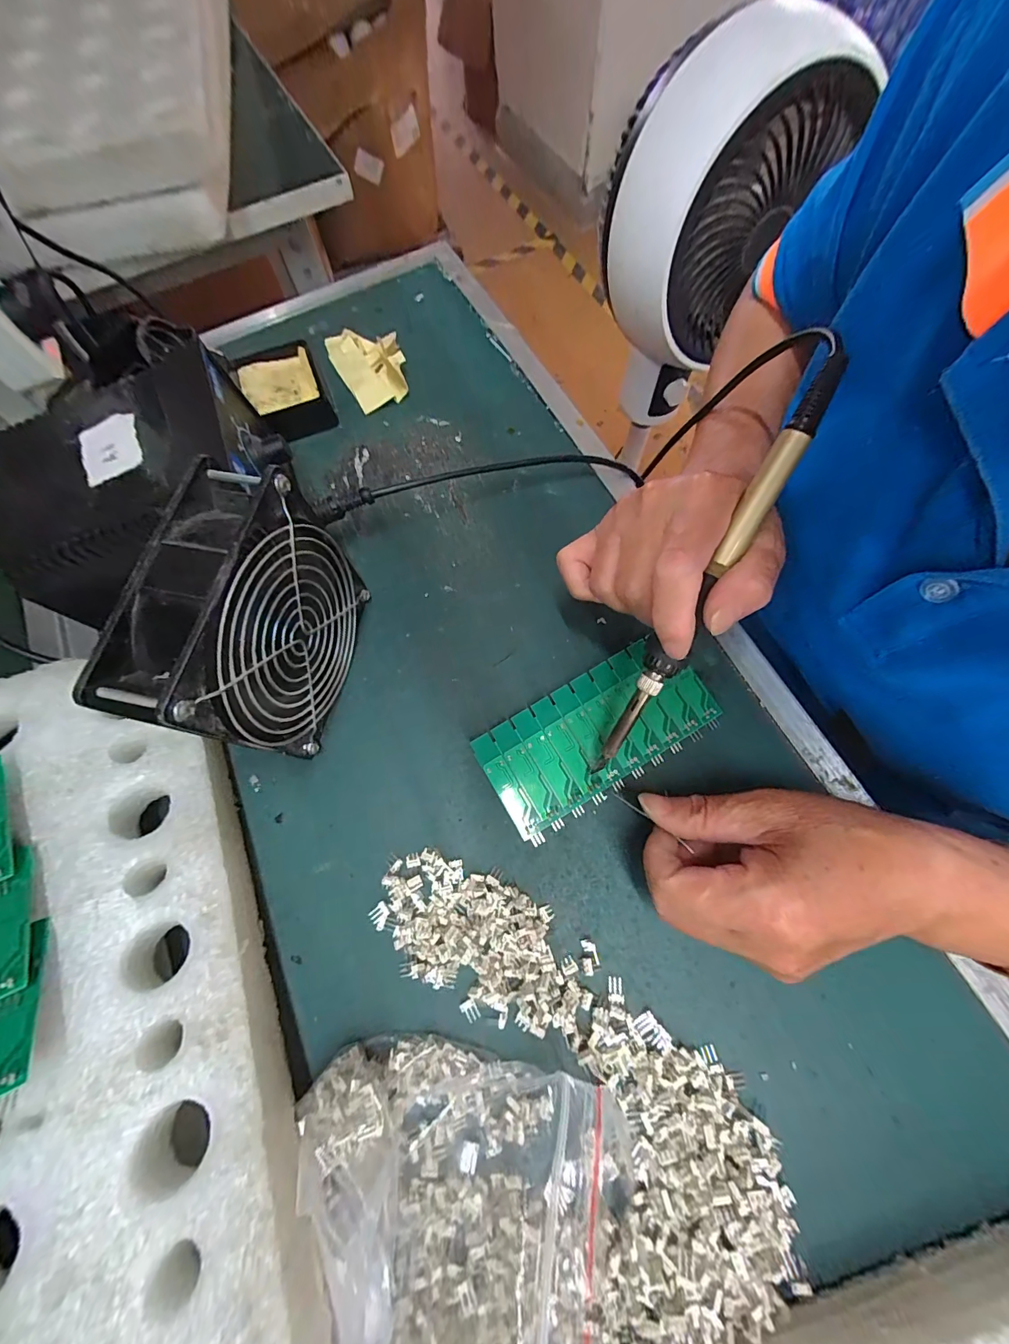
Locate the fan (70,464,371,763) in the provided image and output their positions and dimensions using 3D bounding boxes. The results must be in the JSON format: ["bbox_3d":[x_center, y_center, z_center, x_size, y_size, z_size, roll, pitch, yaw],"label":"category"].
[{"bbox_3d":[-0.124,-0.021,0.229,0.044,0.121,0.115,11,73,6],"label":"fan"}]

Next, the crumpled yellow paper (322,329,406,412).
[{"bbox_3d":[-0.110,-0.250,0.356,0.054,0.021,0.066,-20,72,-4],"label":"crumpled yellow paper"}]

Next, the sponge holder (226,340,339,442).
[{"bbox_3d":[-0.175,-0.223,0.348,0.061,0.025,0.073,-23,72,-5],"label":"sponge holder"}]

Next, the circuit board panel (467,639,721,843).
[{"bbox_3d":[0.055,0.035,0.261,0.136,0.013,0.062,-30,73,-7],"label":"circuit board panel"}]

